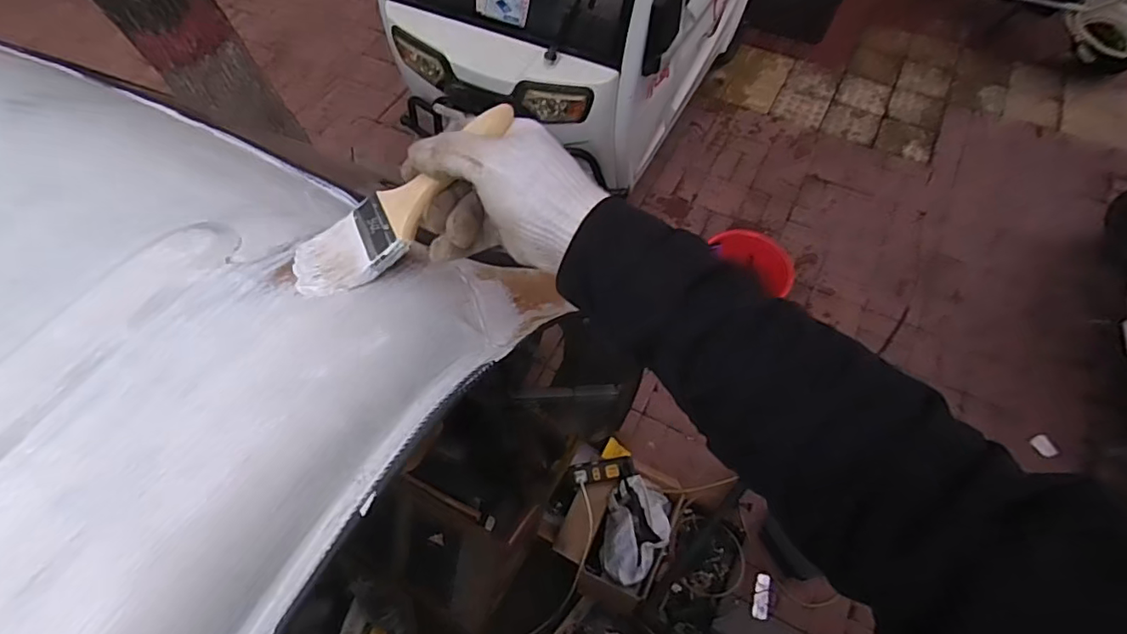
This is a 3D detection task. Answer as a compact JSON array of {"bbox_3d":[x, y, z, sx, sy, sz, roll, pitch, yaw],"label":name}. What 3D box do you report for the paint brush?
[{"bbox_3d":[-0.108,-0.084,0.383,0.178,0.026,0.057,-39,64,6],"label":"paint brush"}]

